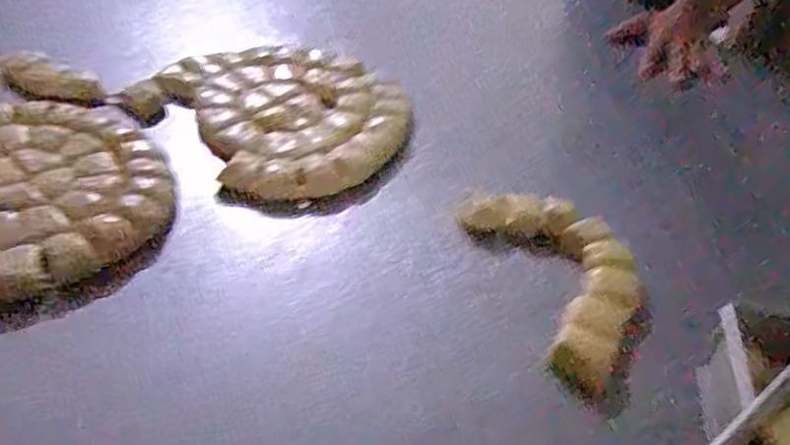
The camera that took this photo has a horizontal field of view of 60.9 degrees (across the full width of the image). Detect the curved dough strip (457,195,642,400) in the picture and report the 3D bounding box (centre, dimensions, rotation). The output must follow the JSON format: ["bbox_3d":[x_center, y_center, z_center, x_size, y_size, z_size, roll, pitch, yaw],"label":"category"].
[{"bbox_3d":[0.160,0.046,0.616,0.119,0.031,0.233,-8,43,-18],"label":"curved dough strip"}]

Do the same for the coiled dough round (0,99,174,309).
[{"bbox_3d":[-0.358,-0.039,0.637,0.250,0.019,0.273,-18,47,-27],"label":"coiled dough round"}]

